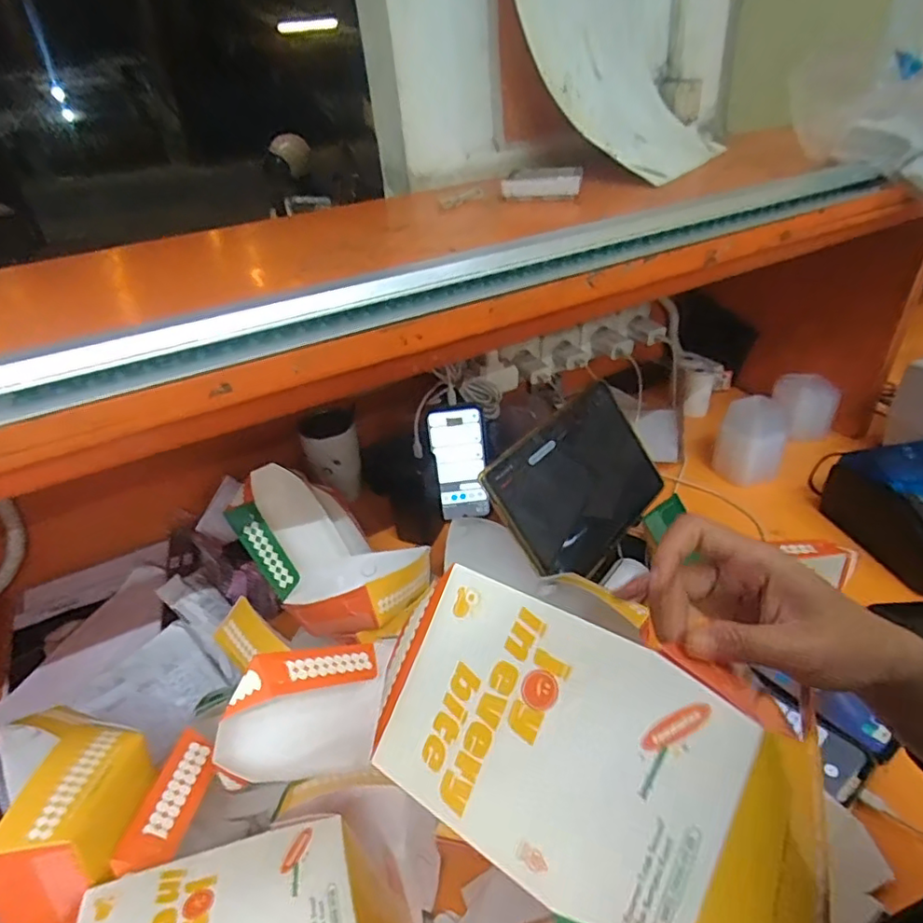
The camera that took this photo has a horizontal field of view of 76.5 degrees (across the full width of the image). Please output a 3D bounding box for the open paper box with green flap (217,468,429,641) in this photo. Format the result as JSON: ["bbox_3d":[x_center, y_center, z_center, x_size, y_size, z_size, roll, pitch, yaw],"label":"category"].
[{"bbox_3d":[-0.132,0.092,0.608,0.174,0.126,0.130,18,41,32],"label":"open paper box with green flap"}]

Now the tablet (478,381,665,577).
[{"bbox_3d":[0.139,0.028,0.686,0.248,0.164,0.017,-35,4,-34],"label":"tablet"}]

